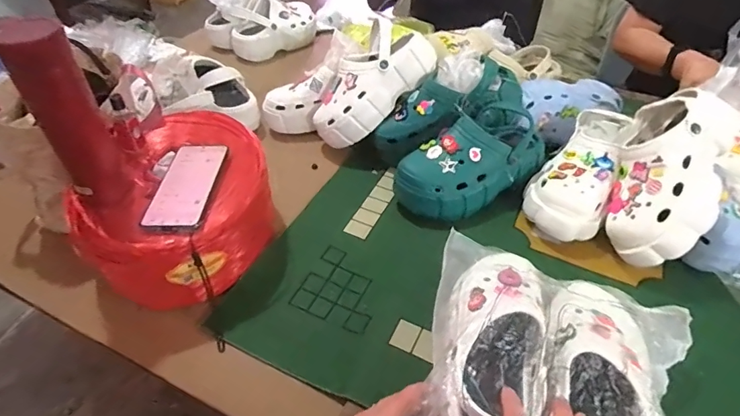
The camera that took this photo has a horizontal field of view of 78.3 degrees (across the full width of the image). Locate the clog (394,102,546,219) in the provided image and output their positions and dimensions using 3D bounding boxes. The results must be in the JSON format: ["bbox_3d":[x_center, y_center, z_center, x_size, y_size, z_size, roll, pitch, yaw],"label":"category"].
[{"bbox_3d":[0.167,-0.078,0.737,0.250,0.097,0.116,-22,48,-21],"label":"clog"}]

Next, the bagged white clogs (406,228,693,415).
[{"bbox_3d":[0.196,0.183,0.468,0.249,0.093,0.327,17,47,17],"label":"bagged white clogs"}]

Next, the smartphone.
[{"bbox_3d":[-0.238,-0.033,0.595,0.070,0.016,0.156,1,44,2],"label":"smartphone"}]

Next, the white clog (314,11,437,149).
[{"bbox_3d":[0.000,-0.219,0.828,0.135,0.246,0.100,42,11,-1],"label":"white clog"}]

